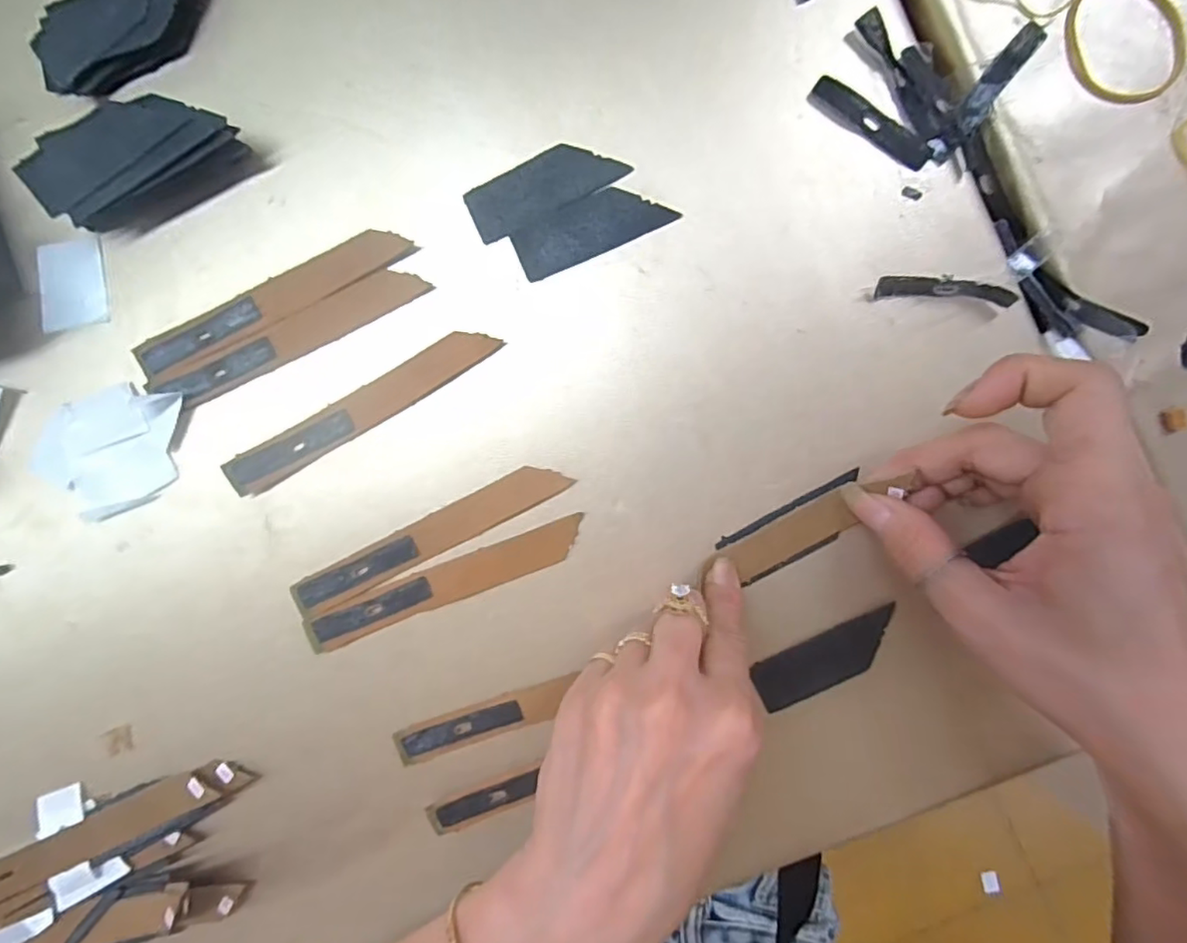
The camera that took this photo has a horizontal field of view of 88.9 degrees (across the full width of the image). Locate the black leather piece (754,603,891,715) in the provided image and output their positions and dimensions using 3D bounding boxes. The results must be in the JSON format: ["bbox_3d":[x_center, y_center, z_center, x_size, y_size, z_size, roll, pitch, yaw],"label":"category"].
[{"bbox_3d":[0.099,0.080,0.255,0.063,0.004,0.023,-28,93,4],"label":"black leather piece"}]

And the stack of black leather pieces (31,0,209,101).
[{"bbox_3d":[-0.184,-0.180,0.243,0.083,0.013,0.036,-36,92,4],"label":"stack of black leather pieces"}]

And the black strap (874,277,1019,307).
[{"bbox_3d":[0.139,-0.071,0.239,0.052,0.012,0.008,5,94,2],"label":"black strap"}]

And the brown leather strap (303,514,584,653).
[{"bbox_3d":[-0.063,0.049,0.258,0.123,0.005,0.018,-22,93,3],"label":"brown leather strap"}]

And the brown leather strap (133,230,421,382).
[{"bbox_3d":[-0.134,-0.071,0.252,0.122,0.004,0.017,-26,93,4],"label":"brown leather strap"}]

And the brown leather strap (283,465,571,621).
[{"bbox_3d":[-0.070,0.028,0.257,0.125,0.004,0.017,-27,93,4],"label":"brown leather strap"}]

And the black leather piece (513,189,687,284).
[{"bbox_3d":[-0.001,-0.100,0.246,0.063,0.004,0.022,-24,93,4],"label":"black leather piece"}]

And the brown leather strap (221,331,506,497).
[{"bbox_3d":[-0.097,-0.026,0.255,0.124,0.005,0.019,-30,87,2],"label":"brown leather strap"}]

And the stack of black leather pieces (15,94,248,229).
[{"bbox_3d":[-0.178,-0.123,0.240,0.078,0.023,0.036,-12,94,3],"label":"stack of black leather pieces"}]

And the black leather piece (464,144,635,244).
[{"bbox_3d":[-0.020,-0.117,0.245,0.063,0.004,0.023,-25,93,4],"label":"black leather piece"}]

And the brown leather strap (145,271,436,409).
[{"bbox_3d":[-0.127,-0.056,0.253,0.120,0.004,0.019,-24,93,4],"label":"brown leather strap"}]

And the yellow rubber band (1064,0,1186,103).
[{"bbox_3d":[0.201,-0.163,0.228,0.037,0.004,0.047,-28,93,4],"label":"yellow rubber band"}]

